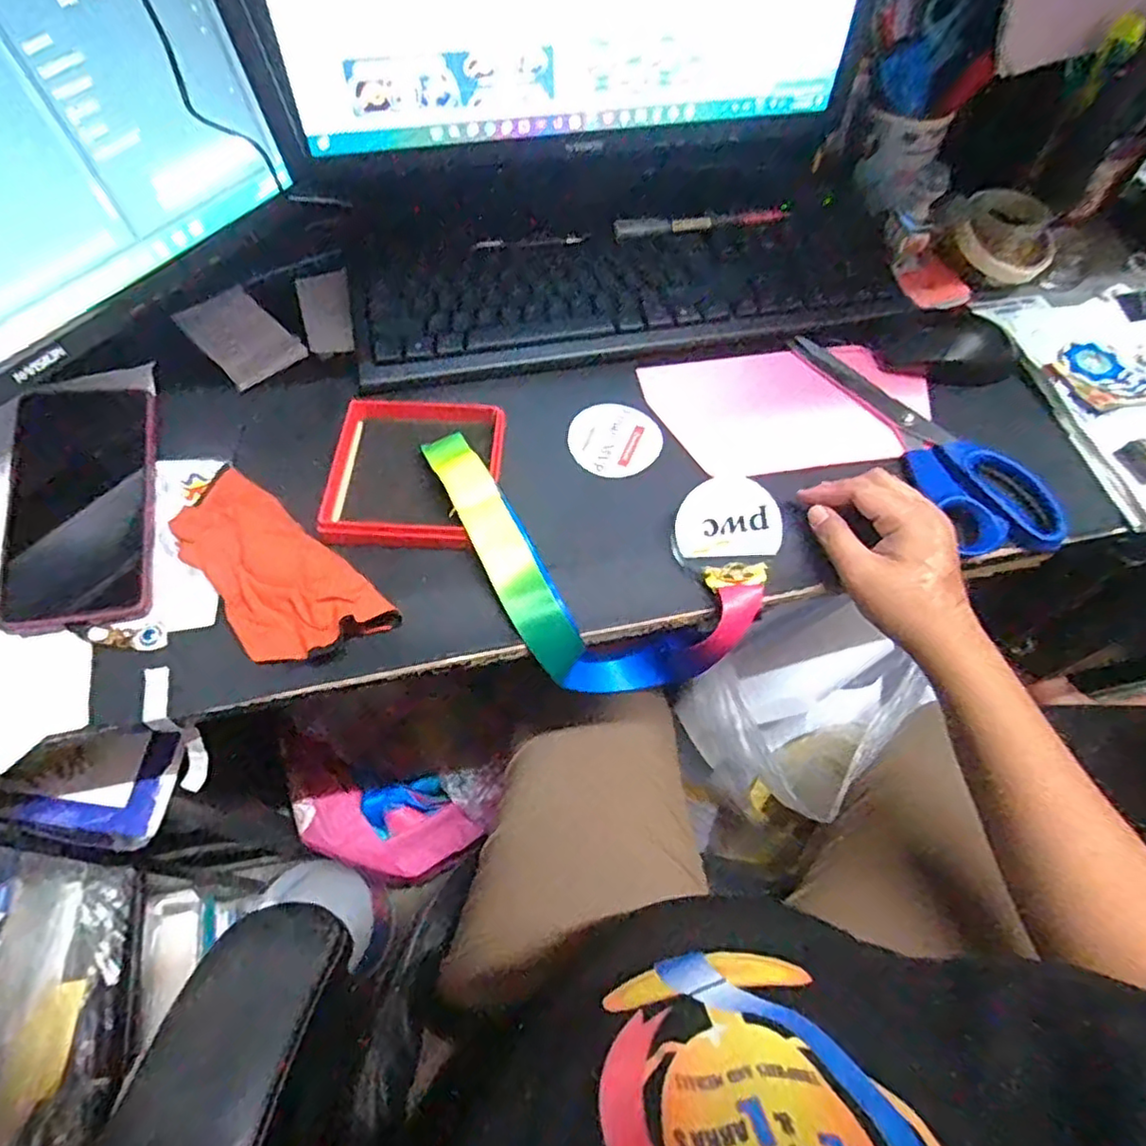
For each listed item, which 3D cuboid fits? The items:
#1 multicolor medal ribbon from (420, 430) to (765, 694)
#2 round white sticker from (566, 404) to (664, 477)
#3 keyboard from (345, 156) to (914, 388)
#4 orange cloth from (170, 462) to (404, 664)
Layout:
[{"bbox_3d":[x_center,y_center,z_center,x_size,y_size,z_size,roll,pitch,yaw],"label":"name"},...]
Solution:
[{"bbox_3d":[-0.008,-0.003,0.418,0.237,0.053,0.106,36,65,0],"label":"multicolor medal ribbon"},{"bbox_3d":[0.031,-0.100,0.486,0.065,0.004,0.063,1,61,-1],"label":"round white sticker"},{"bbox_3d":[0.049,-0.246,0.532,0.452,0.032,0.160,-11,74,-7],"label":"keyboard"},{"bbox_3d":[-0.193,-0.004,0.406,0.161,0.027,0.073,38,66,18],"label":"orange cloth"}]

